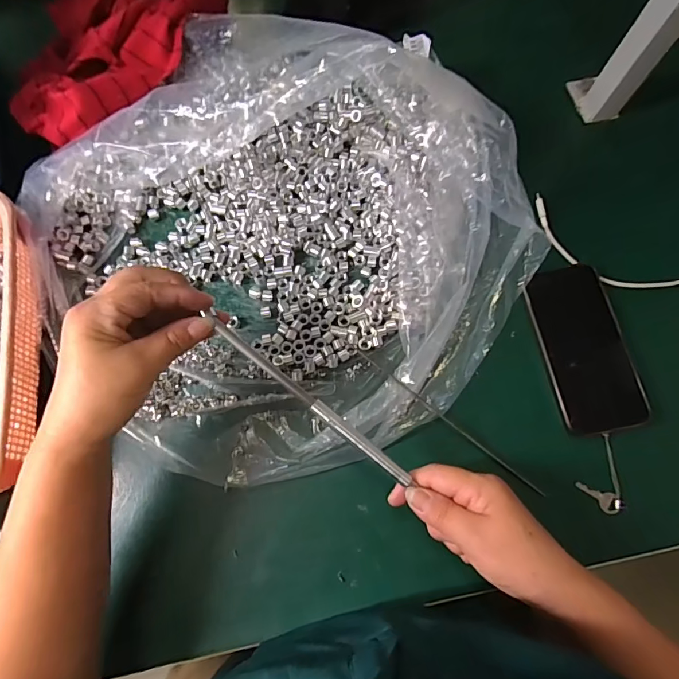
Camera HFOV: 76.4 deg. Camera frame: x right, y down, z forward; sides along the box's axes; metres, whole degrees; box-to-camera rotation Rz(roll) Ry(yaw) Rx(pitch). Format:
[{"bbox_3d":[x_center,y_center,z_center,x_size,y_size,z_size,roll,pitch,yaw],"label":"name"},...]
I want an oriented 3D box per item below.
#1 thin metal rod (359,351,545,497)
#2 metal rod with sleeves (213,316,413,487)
[{"bbox_3d":[0.100,0.075,0.394,0.204,0.012,0.005,38,78,9],"label":"thin metal rod"},{"bbox_3d":[-0.020,0.049,0.329,0.188,0.006,0.010,40,78,-6],"label":"metal rod with sleeves"}]

